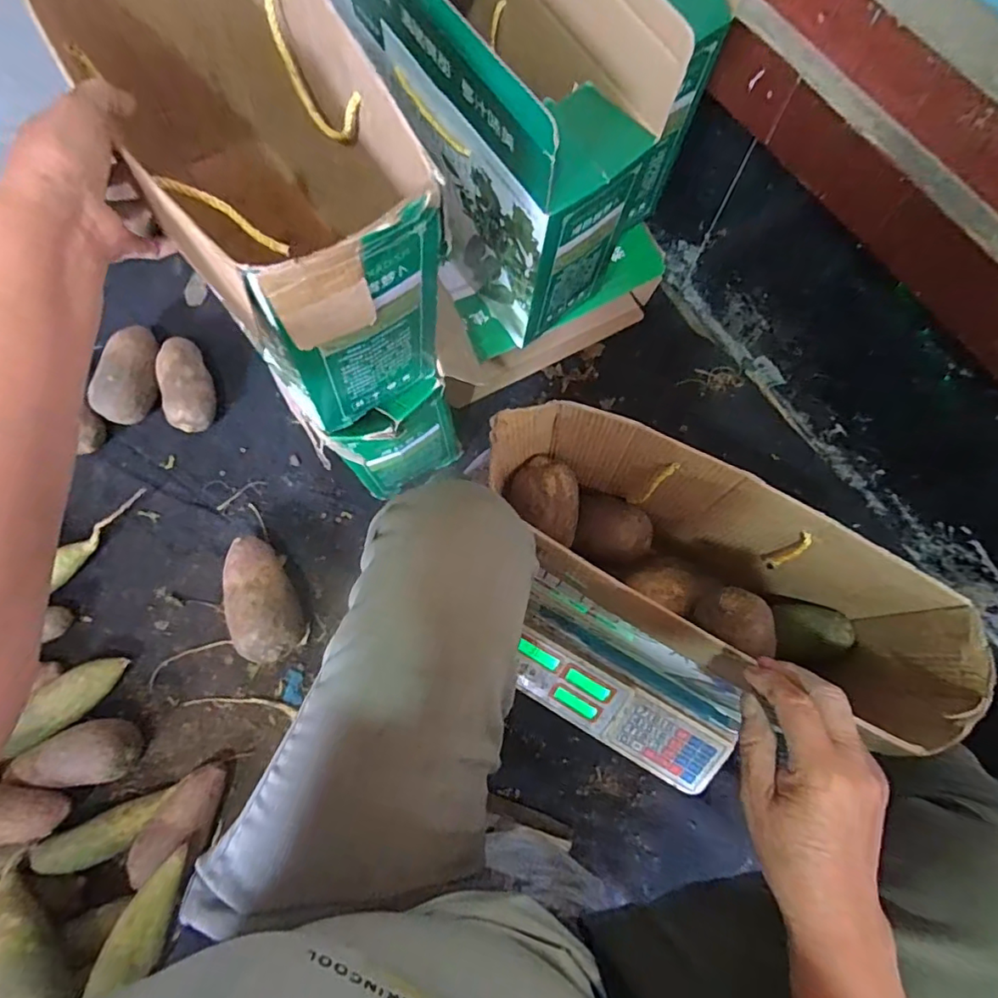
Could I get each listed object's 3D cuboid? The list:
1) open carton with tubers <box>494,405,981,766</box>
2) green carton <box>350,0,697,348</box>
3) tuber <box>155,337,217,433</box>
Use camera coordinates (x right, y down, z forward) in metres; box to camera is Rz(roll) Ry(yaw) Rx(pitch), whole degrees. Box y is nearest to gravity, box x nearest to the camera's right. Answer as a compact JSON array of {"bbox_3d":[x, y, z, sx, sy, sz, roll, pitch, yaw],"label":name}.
[{"bbox_3d":[0.176,0.066,0.516,0.405,0.179,0.140,28,77,10],"label":"open carton with tubers"},{"bbox_3d":[-0.008,-0.410,0.606,0.150,0.349,0.354,-37,78,-9],"label":"green carton"},{"bbox_3d":[-0.468,-0.170,0.837,0.072,0.065,0.155,-17,75,-4],"label":"tuber"}]

